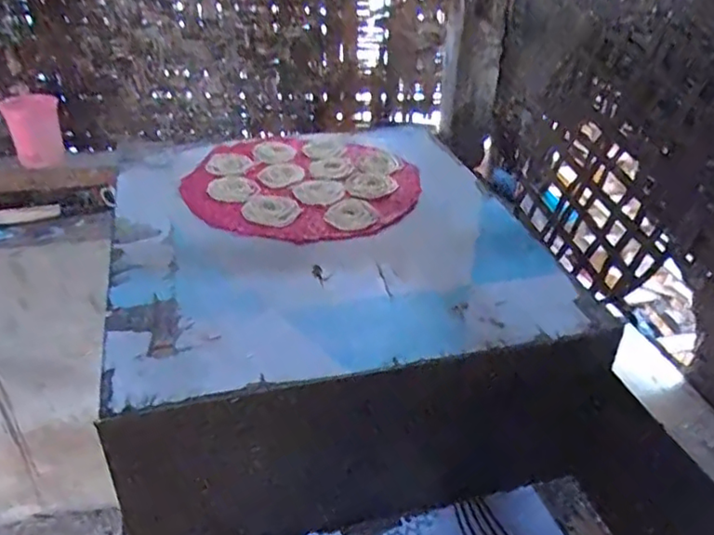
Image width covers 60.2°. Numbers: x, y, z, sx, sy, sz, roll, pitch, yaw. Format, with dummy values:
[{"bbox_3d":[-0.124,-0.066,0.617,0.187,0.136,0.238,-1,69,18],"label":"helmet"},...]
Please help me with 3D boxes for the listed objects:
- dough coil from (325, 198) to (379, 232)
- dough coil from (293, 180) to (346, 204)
[{"bbox_3d":[-0.009,-0.072,0.825,0.065,0.009,0.075,-14,37,-24],"label":"dough coil"},{"bbox_3d":[-0.055,-0.109,0.877,0.072,0.006,0.063,12,35,14],"label":"dough coil"}]

